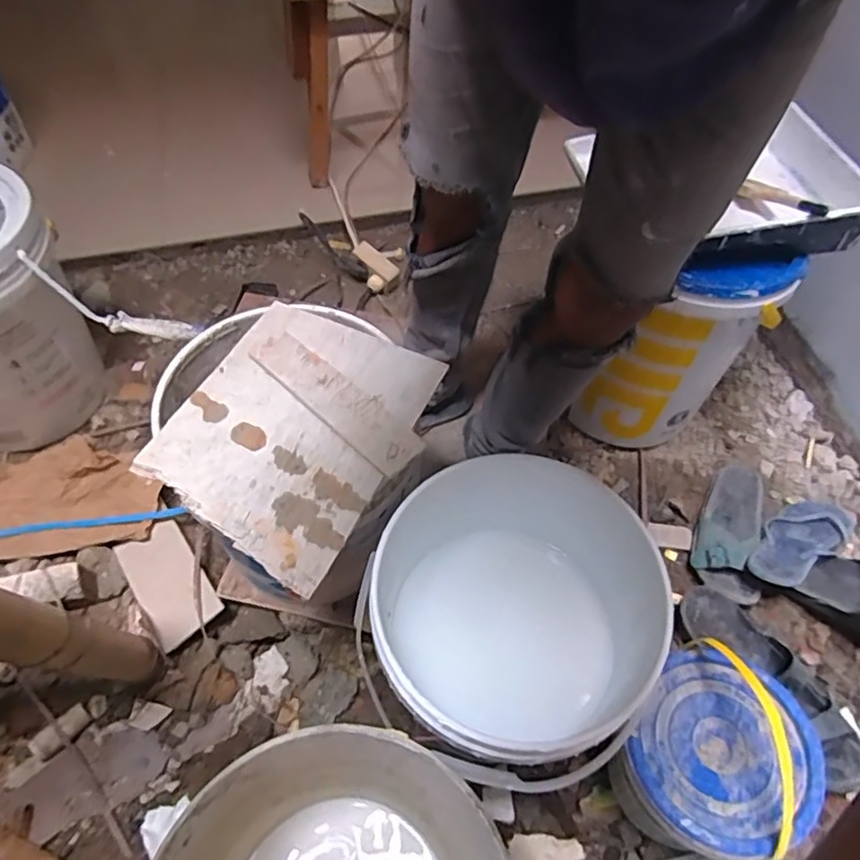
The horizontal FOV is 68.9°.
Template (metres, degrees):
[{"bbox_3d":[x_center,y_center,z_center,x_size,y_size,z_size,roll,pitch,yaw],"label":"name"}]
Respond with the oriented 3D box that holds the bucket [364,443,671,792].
[{"bbox_3d":[0.088,0.252,0.745,0.303,0.313,0.292,0,56,0],"label":"bucket"}]

